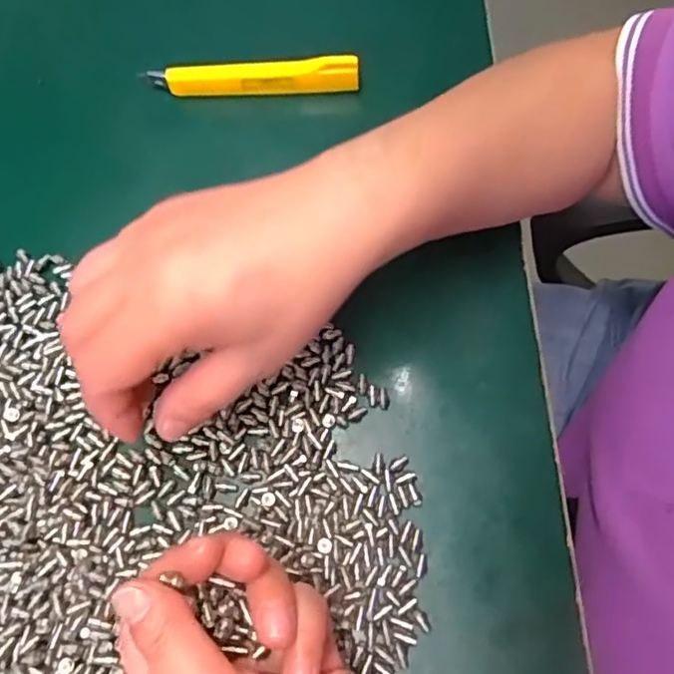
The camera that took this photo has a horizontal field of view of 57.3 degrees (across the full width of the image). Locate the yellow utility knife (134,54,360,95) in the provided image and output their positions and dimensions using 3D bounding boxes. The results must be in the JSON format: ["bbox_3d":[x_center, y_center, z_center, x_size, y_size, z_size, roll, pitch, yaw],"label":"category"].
[{"bbox_3d":[-0.051,-0.154,0.363,0.125,0.023,0.009,0,69,3],"label":"yellow utility knife"}]

